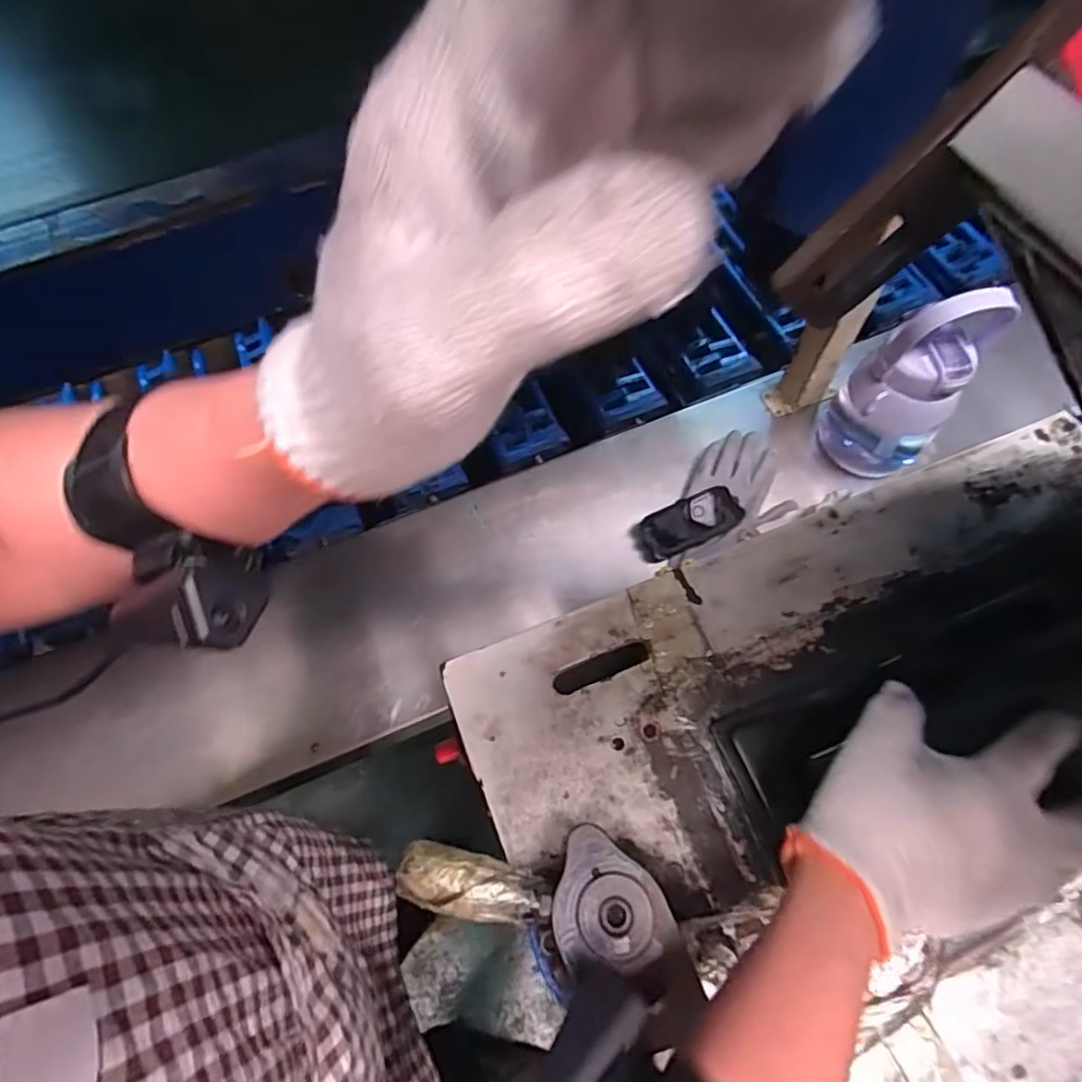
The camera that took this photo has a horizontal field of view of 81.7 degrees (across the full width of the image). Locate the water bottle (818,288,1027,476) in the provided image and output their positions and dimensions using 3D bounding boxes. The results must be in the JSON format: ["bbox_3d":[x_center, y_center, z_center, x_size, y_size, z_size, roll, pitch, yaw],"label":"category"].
[{"bbox_3d":[0.374,-0.162,0.639,0.105,0.227,0.088,26,69,15],"label":"water bottle"}]

